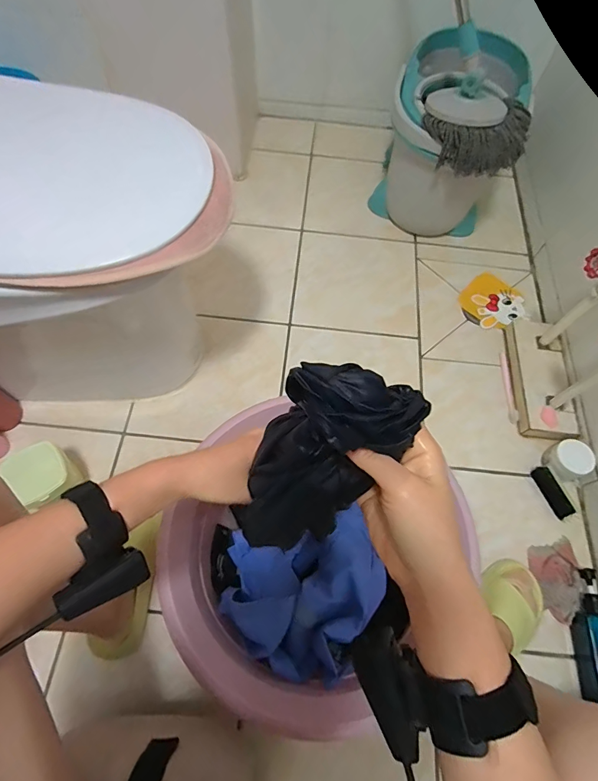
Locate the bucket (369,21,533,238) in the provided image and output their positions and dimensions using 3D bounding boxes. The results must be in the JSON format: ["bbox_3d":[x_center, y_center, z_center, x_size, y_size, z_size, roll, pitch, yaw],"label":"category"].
[{"bbox_3d":[0.360,-0.593,1.030,0.287,0.314,0.371,21,66,8],"label":"bucket"}]

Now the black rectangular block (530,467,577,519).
[{"bbox_3d":[0.502,0.201,0.805,0.031,0.026,0.101,-21,67,-12],"label":"black rectangular block"}]

